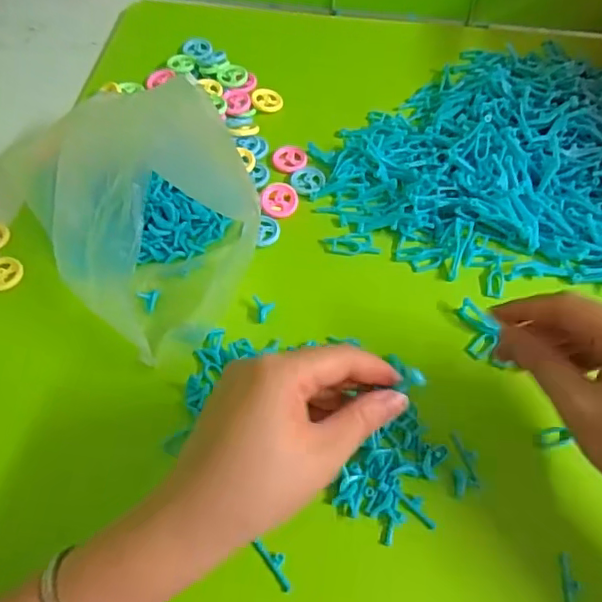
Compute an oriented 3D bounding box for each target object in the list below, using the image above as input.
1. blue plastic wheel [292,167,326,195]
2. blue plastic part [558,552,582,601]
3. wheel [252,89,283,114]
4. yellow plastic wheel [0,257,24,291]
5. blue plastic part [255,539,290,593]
[{"bbox_3d":[0.006,-0.100,0.477,0.027,0.004,0.029,0,55,0],"label":"blue plastic wheel"},{"bbox_3d":[0.150,0.158,0.323,0.009,0.004,0.033,4,56,2],"label":"blue plastic part"},{"bbox_3d":[-0.030,-0.182,0.527,0.028,0.004,0.024,2,74,-18],"label":"wheel"},{"bbox_3d":[-0.216,-0.020,0.420,0.026,0.005,0.028,0,55,0],"label":"yellow plastic wheel"},{"bbox_3d":[-0.013,0.147,0.325,0.010,0.005,0.031,-31,83,-14],"label":"blue plastic part"}]

